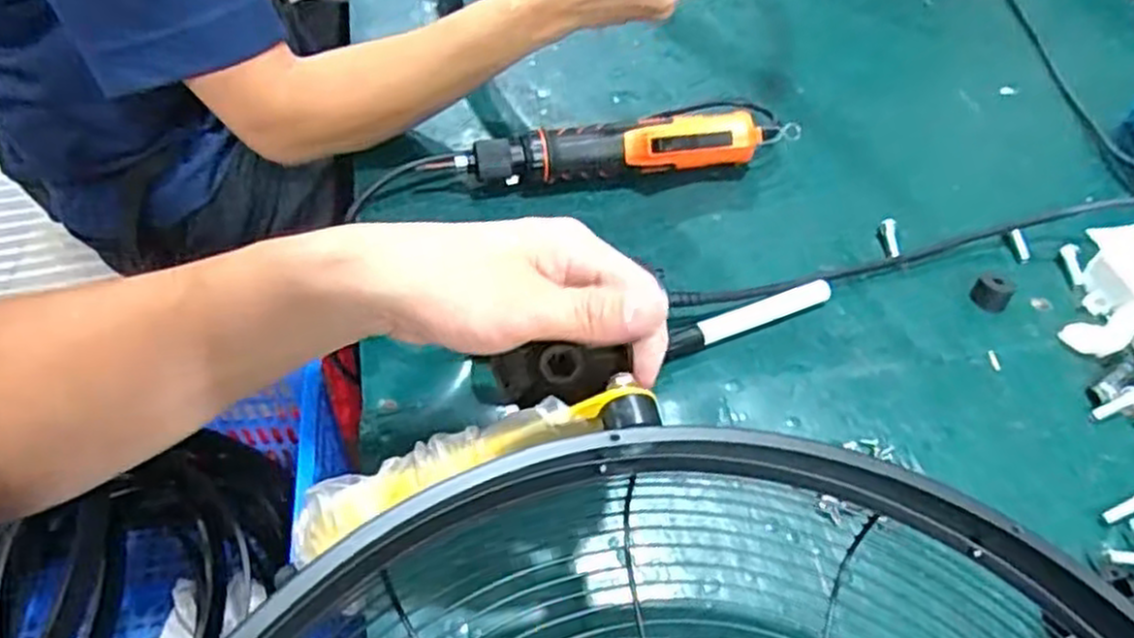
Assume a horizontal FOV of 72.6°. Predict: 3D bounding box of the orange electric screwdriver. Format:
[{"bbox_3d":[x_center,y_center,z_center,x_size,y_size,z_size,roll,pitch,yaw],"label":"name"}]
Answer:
[{"bbox_3d":[0.042,-0.132,0.611,0.287,0.047,0.033,-8,54,-8],"label":"orange electric screwdriver"}]

